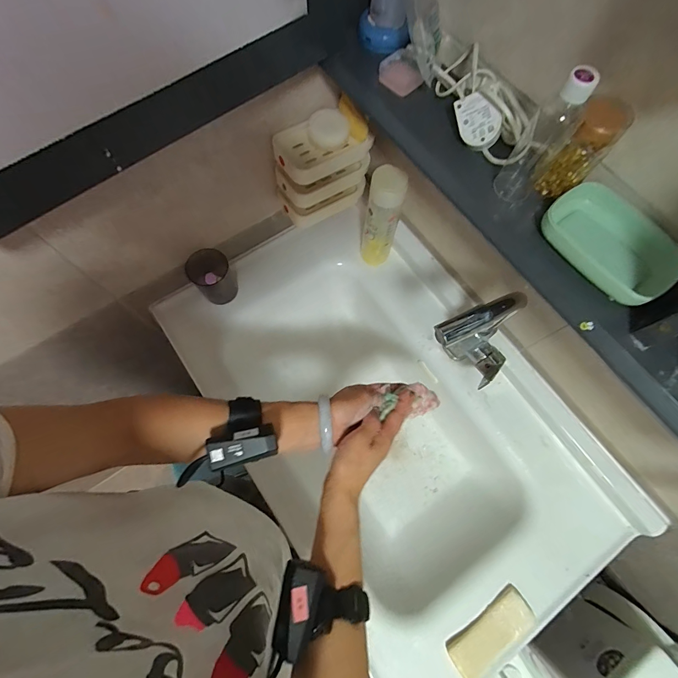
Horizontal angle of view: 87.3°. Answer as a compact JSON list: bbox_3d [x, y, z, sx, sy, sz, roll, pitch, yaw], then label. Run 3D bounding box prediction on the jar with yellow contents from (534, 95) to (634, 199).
[{"bbox_3d":[0.232,-0.179,0.338,0.044,0.089,0.038,-22,73,-9],"label":"jar with yellow contents"}]

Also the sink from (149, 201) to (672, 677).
[{"bbox_3d":[0.074,0.137,0.681,0.501,0.174,0.787,-34,75,-12],"label":"sink"}]

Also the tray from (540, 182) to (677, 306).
[{"bbox_3d":[0.262,-0.092,0.347,0.081,0.025,0.125,-37,76,-13],"label":"tray"}]

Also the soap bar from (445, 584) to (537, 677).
[{"bbox_3d":[0.226,0.435,0.524,0.135,0.024,0.055,-33,75,-12],"label":"soap bar"}]

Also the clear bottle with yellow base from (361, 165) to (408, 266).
[{"bbox_3d":[0.076,-0.210,0.639,0.056,0.204,0.049,15,71,4],"label":"clear bottle with yellow base"}]

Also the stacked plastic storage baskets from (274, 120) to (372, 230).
[{"bbox_3d":[-0.031,-0.281,0.598,0.150,0.138,0.084,-30,74,-11],"label":"stacked plastic storage baskets"}]

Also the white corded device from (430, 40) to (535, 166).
[{"bbox_3d":[0.152,-0.256,0.390,0.065,0.039,0.158,-24,73,-9],"label":"white corded device"}]

